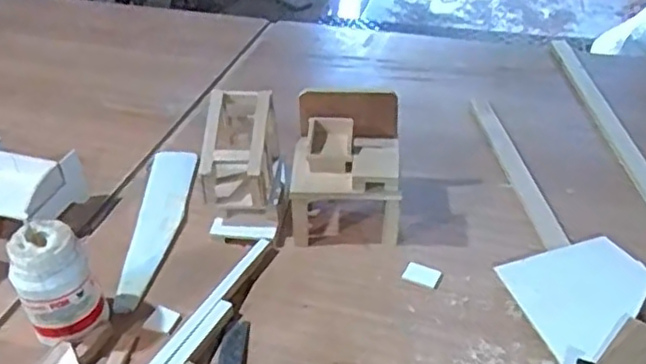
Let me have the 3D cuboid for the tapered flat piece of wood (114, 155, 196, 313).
[{"bbox_3d":[-0.219,0.047,0.873,0.067,0.010,0.304,-3,38,-1],"label":"tapered flat piece of wood"}]

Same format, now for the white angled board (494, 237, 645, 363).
[{"bbox_3d":[0.300,0.127,0.723,0.154,0.015,0.154,-11,39,-11],"label":"white angled board"}]

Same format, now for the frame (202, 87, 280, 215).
[{"bbox_3d":[-0.107,-0.026,0.839,0.083,0.137,0.111,0,38,4],"label":"frame"}]

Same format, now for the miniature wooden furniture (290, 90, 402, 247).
[{"bbox_3d":[0.029,-0.018,0.817,0.130,0.141,0.125,0,39,5],"label":"miniature wooden furniture"}]

